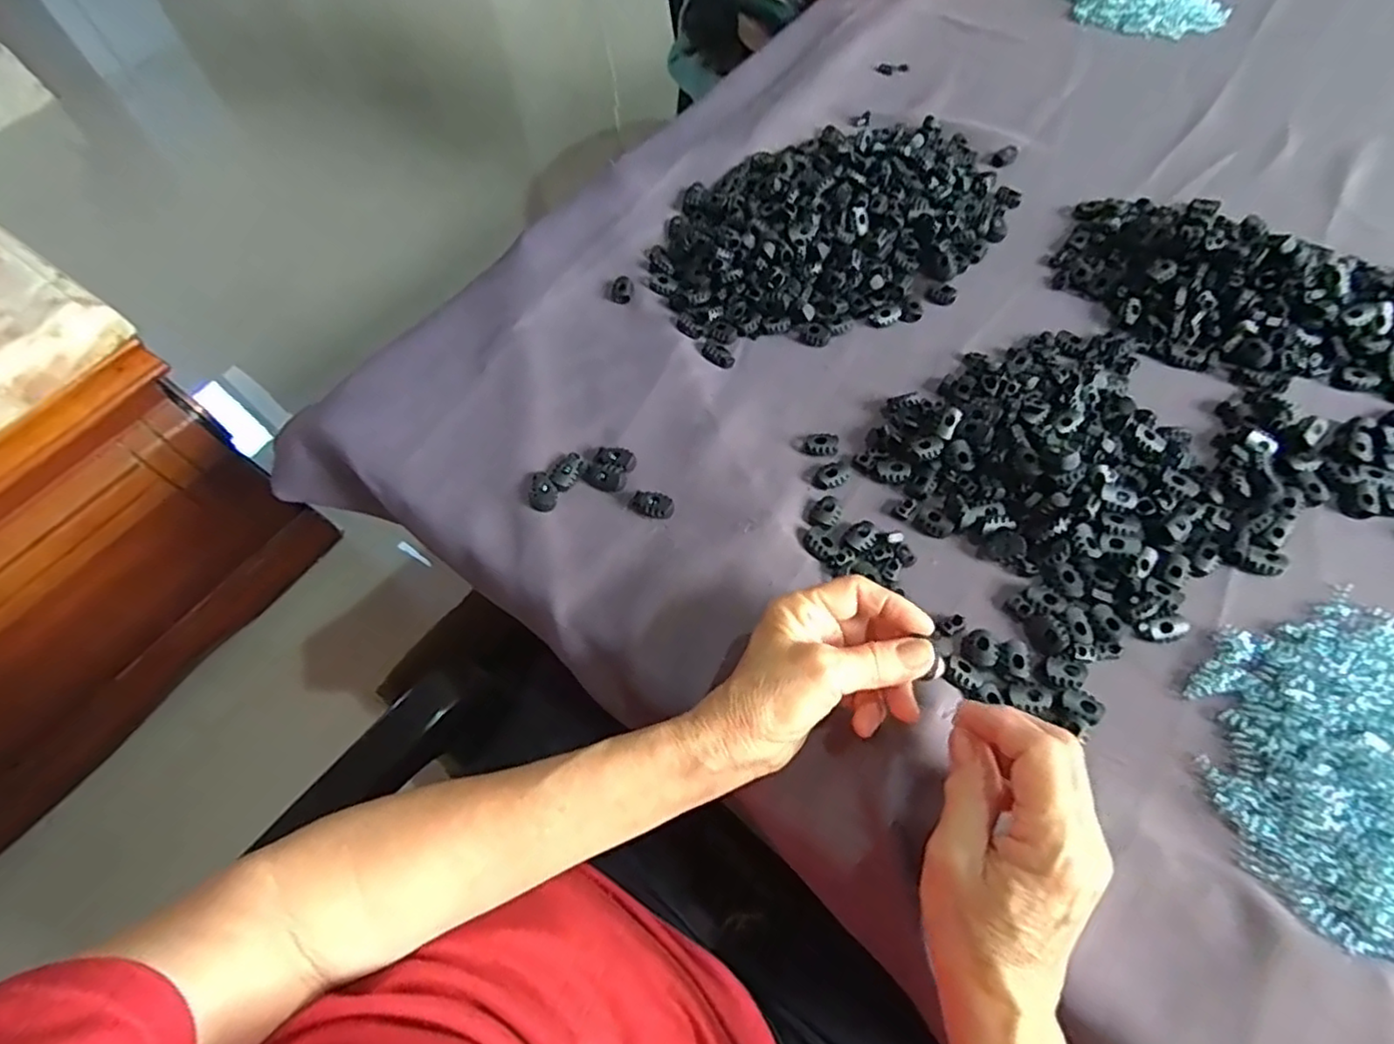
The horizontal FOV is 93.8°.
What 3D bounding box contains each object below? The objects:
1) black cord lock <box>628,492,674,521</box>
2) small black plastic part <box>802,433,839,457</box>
[{"bbox_3d":[-0.029,-0.012,0.417,0.029,0.008,0.016,17,62,13],"label":"black cord lock"},{"bbox_3d":[0.083,-0.052,0.437,0.023,0.009,0.014,2,59,5],"label":"small black plastic part"}]

